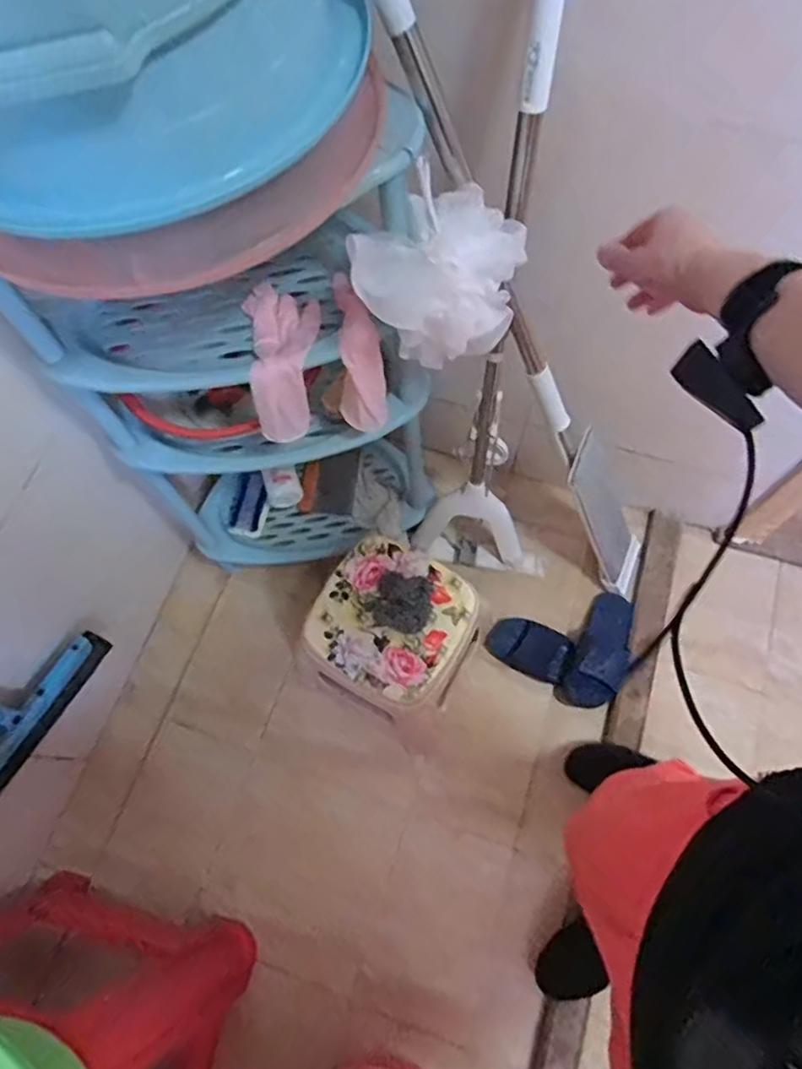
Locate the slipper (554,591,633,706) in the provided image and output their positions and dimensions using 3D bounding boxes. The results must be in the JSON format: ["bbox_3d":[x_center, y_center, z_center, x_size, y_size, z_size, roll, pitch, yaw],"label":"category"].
[{"bbox_3d":[0.381,0.219,1.218,0.111,0.077,0.235,26,72,11],"label":"slipper"}]

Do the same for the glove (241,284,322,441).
[{"bbox_3d":[-0.141,-0.217,0.803,0.091,0.116,0.154,-9,69,-1],"label":"glove"}]

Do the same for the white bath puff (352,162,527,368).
[{"bbox_3d":[0.040,-0.265,0.654,0.146,0.142,0.133,-1,69,2],"label":"white bath puff"}]

